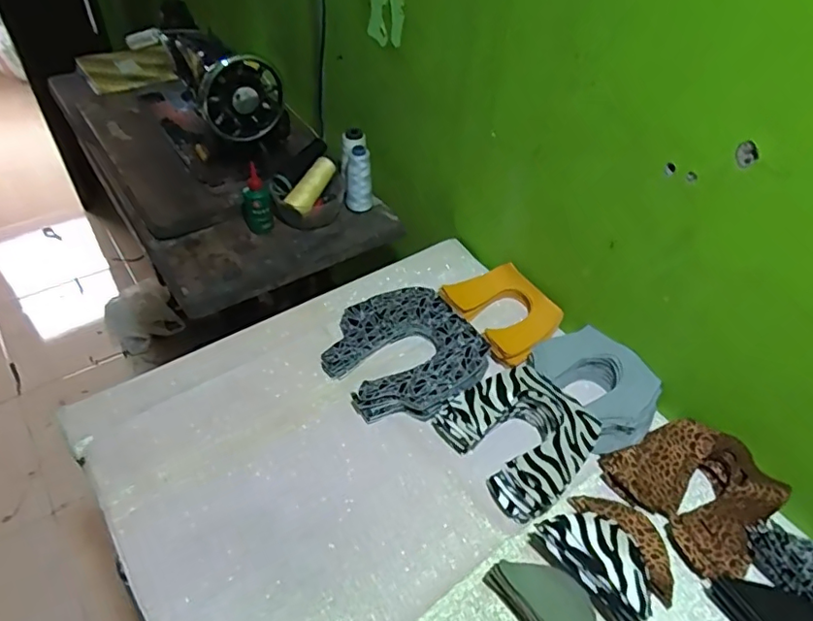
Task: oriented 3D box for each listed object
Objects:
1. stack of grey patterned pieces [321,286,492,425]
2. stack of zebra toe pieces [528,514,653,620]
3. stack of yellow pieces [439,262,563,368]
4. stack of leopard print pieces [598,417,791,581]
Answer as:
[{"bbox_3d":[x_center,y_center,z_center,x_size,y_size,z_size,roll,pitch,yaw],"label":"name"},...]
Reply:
[{"bbox_3d":[-0.003,0.057,0.750,0.190,0.038,0.201,-26,53,-27],"label":"stack of grey patterned pieces"},{"bbox_3d":[0.188,0.248,0.555,0.061,0.057,0.122,-31,56,-30],"label":"stack of zebra toe pieces"},{"bbox_3d":[0.142,-0.001,0.803,0.129,0.029,0.162,-23,52,-25],"label":"stack of yellow pieces"},{"bbox_3d":[0.323,0.190,0.618,0.134,0.040,0.158,-22,52,-24],"label":"stack of leopard print pieces"}]

